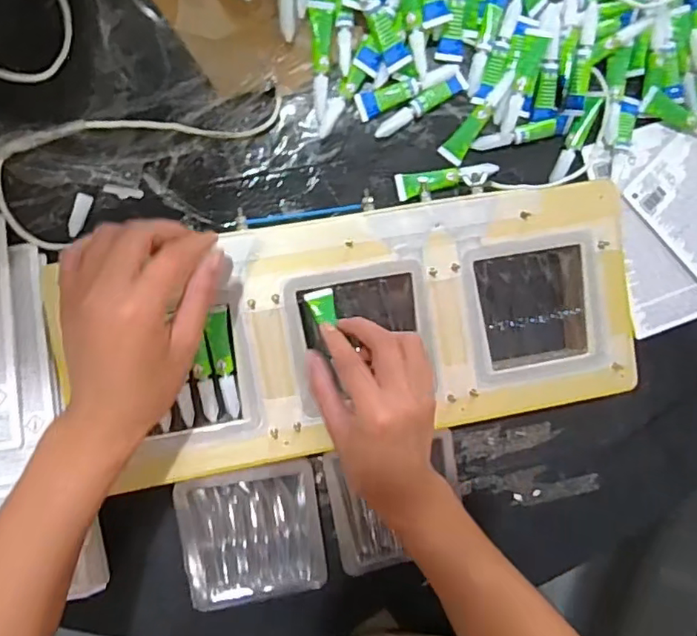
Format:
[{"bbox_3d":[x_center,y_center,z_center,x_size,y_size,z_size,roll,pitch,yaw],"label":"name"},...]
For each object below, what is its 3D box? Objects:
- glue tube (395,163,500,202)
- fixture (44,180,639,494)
[{"bbox_3d":[0.080,-0.110,0.457,0.083,0.020,0.020,-10,97,-6],"label":"glue tube"},{"bbox_3d":[0.014,0.011,0.434,0.415,0.022,0.176,-14,97,-7],"label":"fixture"}]

